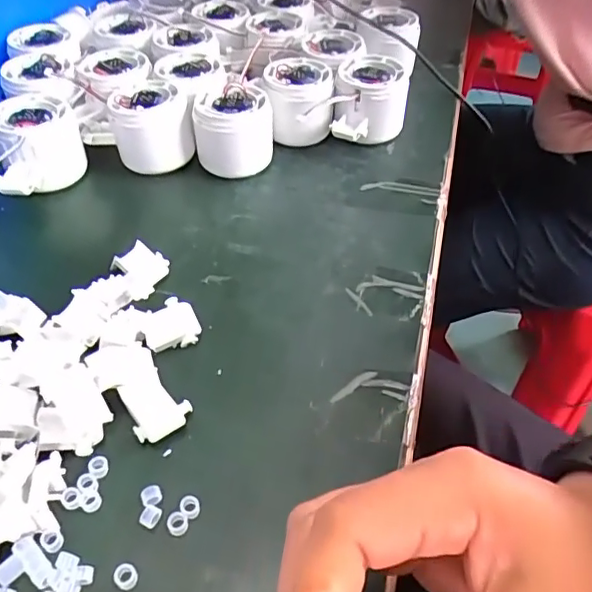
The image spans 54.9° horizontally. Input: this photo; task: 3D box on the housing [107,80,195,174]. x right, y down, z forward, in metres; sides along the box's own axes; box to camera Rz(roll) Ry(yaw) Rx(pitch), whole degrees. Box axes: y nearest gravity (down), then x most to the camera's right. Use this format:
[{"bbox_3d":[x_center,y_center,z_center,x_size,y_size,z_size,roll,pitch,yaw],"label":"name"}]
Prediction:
[{"bbox_3d":[-0.109,-0.129,0.436,0.058,0.051,0.064,-9,47,-11],"label":"housing"}]

